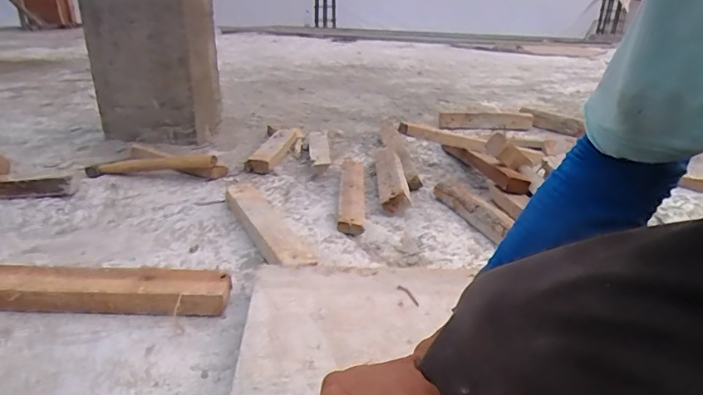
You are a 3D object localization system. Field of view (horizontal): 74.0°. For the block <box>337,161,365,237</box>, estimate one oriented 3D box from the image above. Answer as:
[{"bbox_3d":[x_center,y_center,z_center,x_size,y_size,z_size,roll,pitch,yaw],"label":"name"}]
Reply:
[{"bbox_3d":[0.000,-0.018,1.050,0.052,0.034,0.357,2,23,0],"label":"block"}]

